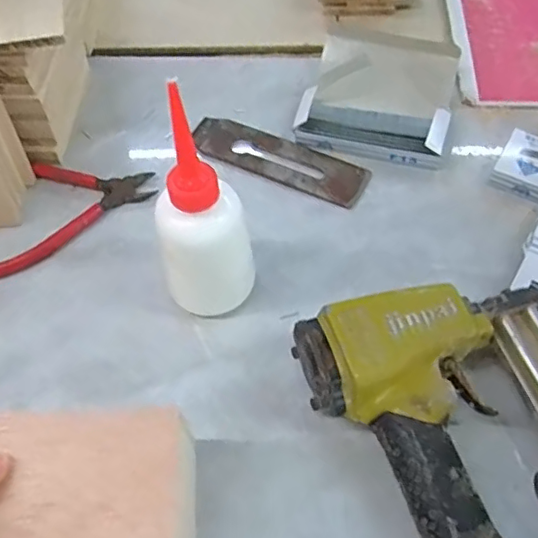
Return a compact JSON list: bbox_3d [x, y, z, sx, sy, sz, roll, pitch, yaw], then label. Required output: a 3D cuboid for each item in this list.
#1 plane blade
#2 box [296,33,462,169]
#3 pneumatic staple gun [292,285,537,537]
[{"bbox_3d":[0.008,-0.095,0.480,0.155,0.004,0.047,23,62,16],"label":"plane blade"},{"bbox_3d":[0.098,-0.149,0.497,0.123,0.029,0.115,15,60,12],"label":"box"},{"bbox_3d":[0.138,0.109,0.314,0.150,0.061,0.241,-26,61,-13],"label":"pneumatic staple gun"}]

